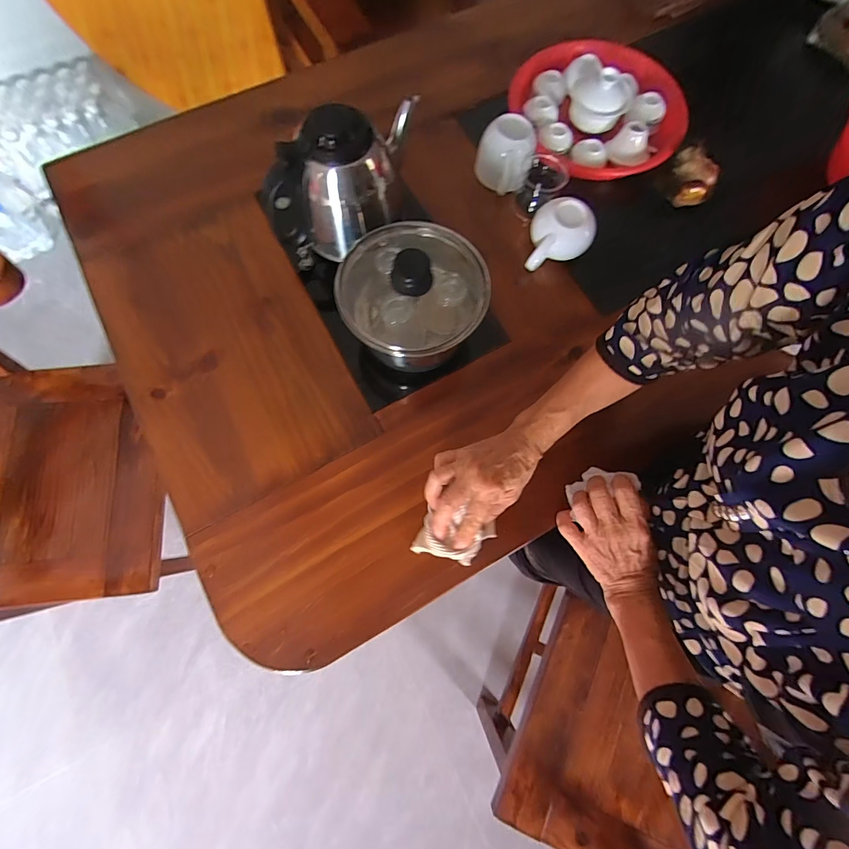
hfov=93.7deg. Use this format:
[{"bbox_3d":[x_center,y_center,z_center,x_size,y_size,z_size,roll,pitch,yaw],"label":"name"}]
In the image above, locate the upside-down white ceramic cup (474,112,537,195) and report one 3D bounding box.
[{"bbox_3d":[0.110,-0.369,0.543,0.076,0.059,0.077,0,76,0],"label":"upside-down white ceramic cup"}]

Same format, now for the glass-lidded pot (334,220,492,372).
[{"bbox_3d":[-0.012,-0.147,0.444,0.149,0.096,0.154,0,76,0],"label":"glass-lidded pot"}]

